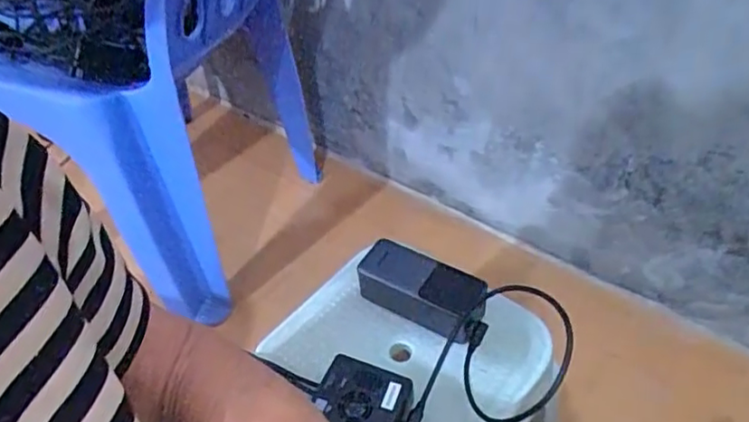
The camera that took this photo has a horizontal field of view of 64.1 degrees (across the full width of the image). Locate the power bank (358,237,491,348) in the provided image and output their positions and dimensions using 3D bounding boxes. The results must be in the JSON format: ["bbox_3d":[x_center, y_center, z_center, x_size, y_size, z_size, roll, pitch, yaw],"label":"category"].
[{"bbox_3d":[0.051,0.083,0.623,0.133,0.053,0.053,22,50,25],"label":"power bank"}]

